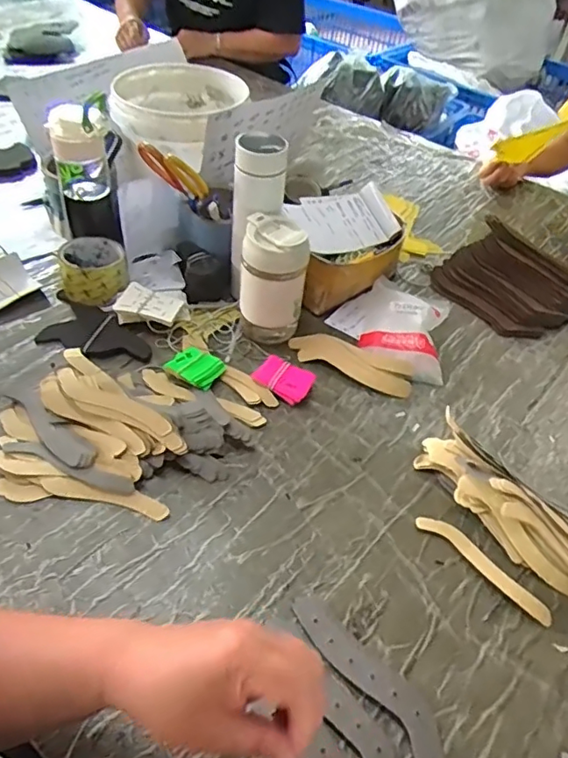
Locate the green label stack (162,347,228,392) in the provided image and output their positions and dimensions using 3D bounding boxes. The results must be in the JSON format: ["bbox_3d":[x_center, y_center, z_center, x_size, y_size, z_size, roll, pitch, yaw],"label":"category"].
[{"bbox_3d":[-0.111,-0.016,0.706,0.063,0.012,0.054,30,50,21],"label":"green label stack"}]

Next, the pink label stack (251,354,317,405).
[{"bbox_3d":[-0.001,0.002,0.707,0.070,0.019,0.050,30,50,21],"label":"pink label stack"}]

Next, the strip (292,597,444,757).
[{"bbox_3d":[0.071,0.250,0.480,0.043,0.006,0.164,-23,51,-40],"label":"strip"}]

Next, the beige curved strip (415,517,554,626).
[{"bbox_3d":[0.200,0.182,0.560,0.147,0.004,0.028,37,53,26],"label":"beige curved strip"}]

